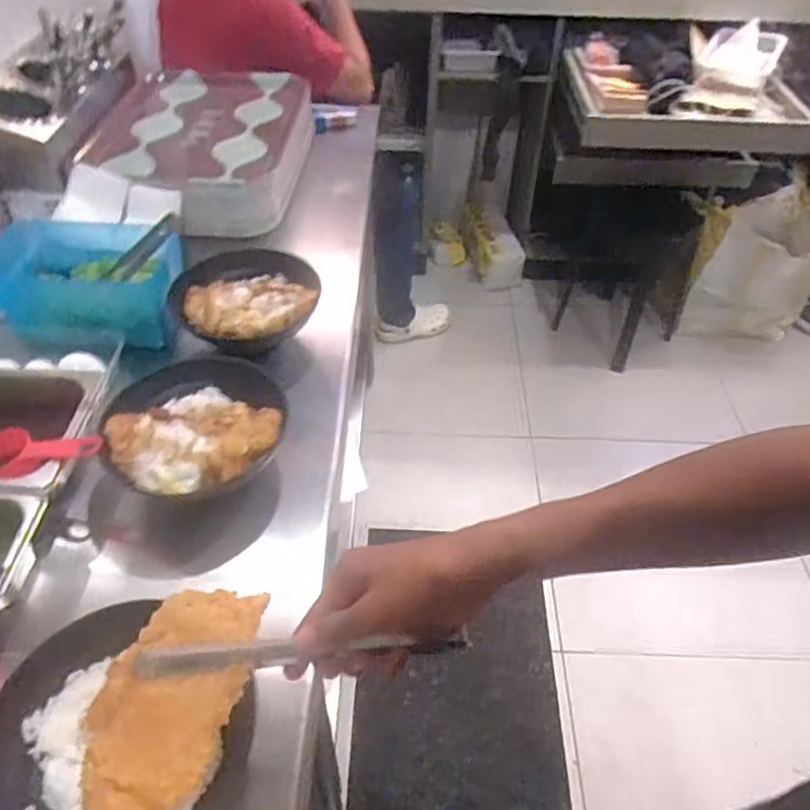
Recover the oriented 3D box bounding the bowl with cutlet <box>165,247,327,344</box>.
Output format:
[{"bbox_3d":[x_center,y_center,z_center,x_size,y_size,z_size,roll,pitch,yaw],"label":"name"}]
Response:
[{"bbox_3d":[-0.199,-0.132,0.816,0.180,0.059,0.148,-8,47,-10],"label":"bowl with cutlet"}]

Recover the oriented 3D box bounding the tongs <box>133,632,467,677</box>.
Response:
[{"bbox_3d":[-0.067,0.158,0.419,0.208,0.020,0.015,-1,46,-4],"label":"tongs"}]

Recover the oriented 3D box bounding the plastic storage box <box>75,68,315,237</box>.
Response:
[{"bbox_3d":[-0.328,-0.443,1.111,0.300,0.096,0.476,2,46,0],"label":"plastic storage box"}]

